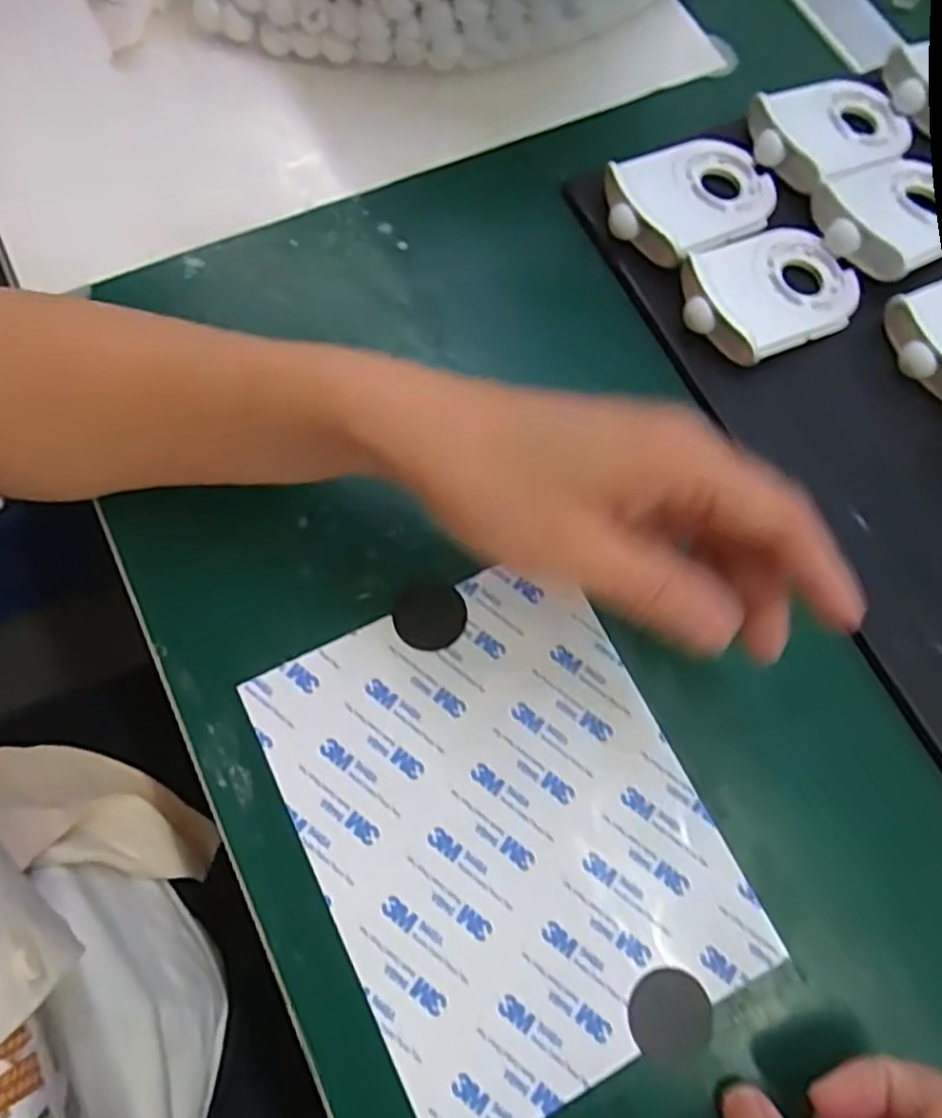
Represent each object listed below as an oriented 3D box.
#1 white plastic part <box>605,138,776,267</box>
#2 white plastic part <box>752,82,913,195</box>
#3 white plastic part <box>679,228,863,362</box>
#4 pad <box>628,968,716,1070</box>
[{"bbox_3d":[0.106,-0.175,0.340,0.088,0.014,0.062,-29,76,-12],"label":"white plastic part"},{"bbox_3d":[0.181,-0.218,0.357,0.085,0.013,0.056,-26,76,-11],"label":"white plastic part"},{"bbox_3d":[0.139,-0.125,0.330,0.086,0.015,0.059,-26,76,-11],"label":"white plastic part"},{"bbox_3d":[0.069,0.157,0.244,0.028,0.004,0.028,1,72,-3],"label":"pad"}]

